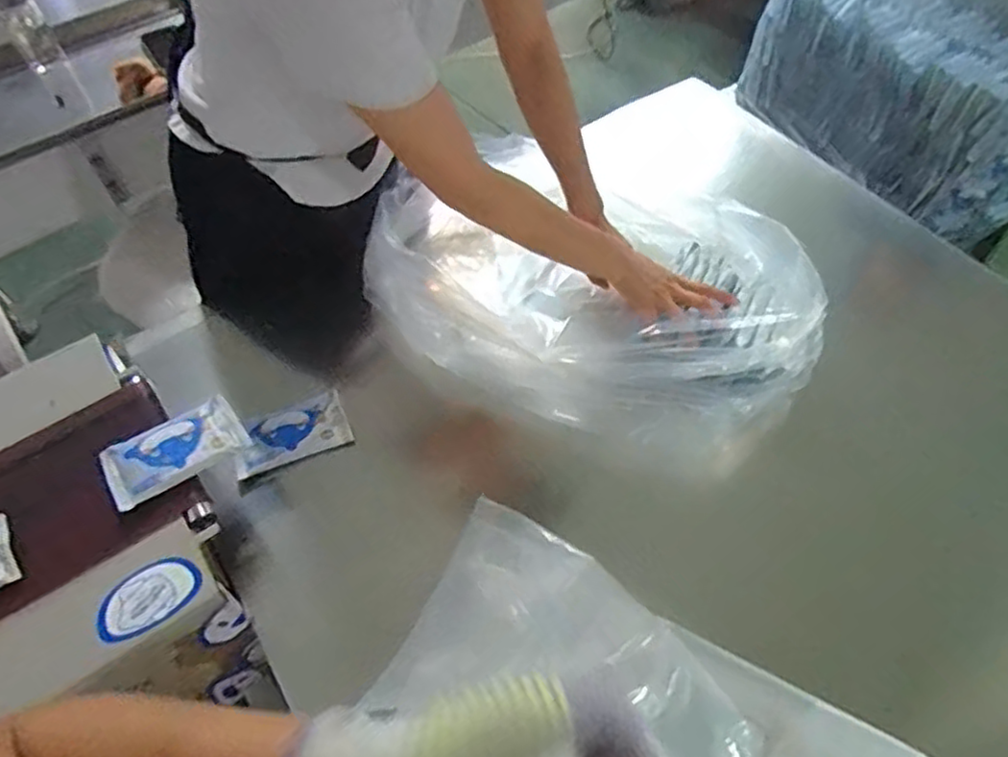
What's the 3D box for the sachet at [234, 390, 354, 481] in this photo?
[{"bbox_3d":[-0.267,0.071,0.863,0.141,0.027,0.077,-25,58,-16],"label":"sachet"}]

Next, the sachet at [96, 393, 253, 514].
[{"bbox_3d":[-0.361,0.077,0.751,0.142,0.021,0.077,-29,60,-18],"label":"sachet"}]

